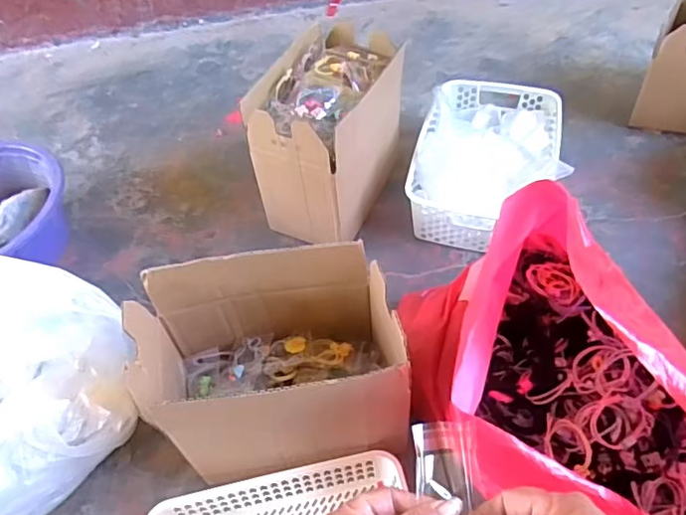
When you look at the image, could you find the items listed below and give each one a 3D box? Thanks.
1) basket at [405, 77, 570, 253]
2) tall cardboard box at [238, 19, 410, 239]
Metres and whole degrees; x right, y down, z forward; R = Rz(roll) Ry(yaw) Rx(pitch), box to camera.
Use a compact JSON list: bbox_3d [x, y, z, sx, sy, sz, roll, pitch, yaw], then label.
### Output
[{"bbox_3d":[0.218,-0.143,0.863,0.202,0.108,0.302,8,52,12],"label":"basket"},{"bbox_3d":[-0.015,-0.173,0.832,0.147,0.220,0.243,18,54,19],"label":"tall cardboard box"}]

